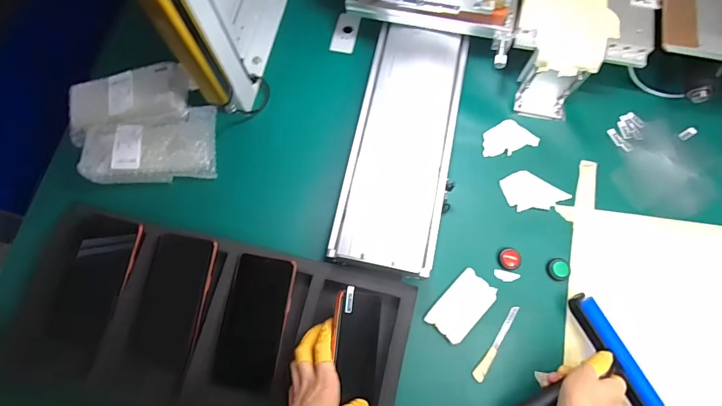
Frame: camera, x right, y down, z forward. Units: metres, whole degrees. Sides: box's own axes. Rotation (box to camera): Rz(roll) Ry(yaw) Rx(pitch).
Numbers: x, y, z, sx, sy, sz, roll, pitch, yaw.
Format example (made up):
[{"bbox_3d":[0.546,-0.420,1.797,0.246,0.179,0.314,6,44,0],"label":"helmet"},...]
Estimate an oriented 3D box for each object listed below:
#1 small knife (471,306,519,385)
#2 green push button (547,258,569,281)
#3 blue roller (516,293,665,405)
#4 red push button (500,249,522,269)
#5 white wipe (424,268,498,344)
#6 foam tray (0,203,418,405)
[{"bbox_3d":[0.185,0.190,0.533,0.015,0.008,0.112,35,77,10],"label":"small knife"},{"bbox_3d":[0.277,0.092,0.552,0.024,0.014,0.030,5,74,2],"label":"green push button"},{"bbox_3d":[0.265,0.221,0.486,0.175,0.034,0.159,-26,76,-7],"label":"blue roller"},{"bbox_3d":[0.213,0.079,0.558,0.031,0.008,0.029,0,74,0],"label":"red push button"},{"bbox_3d":[0.140,0.142,0.541,0.056,0.004,0.094,41,78,11],"label":"white wipe"},{"bbox_3d":[-0.196,0.155,0.493,0.499,0.065,0.219,13,75,4],"label":"foam tray"}]

